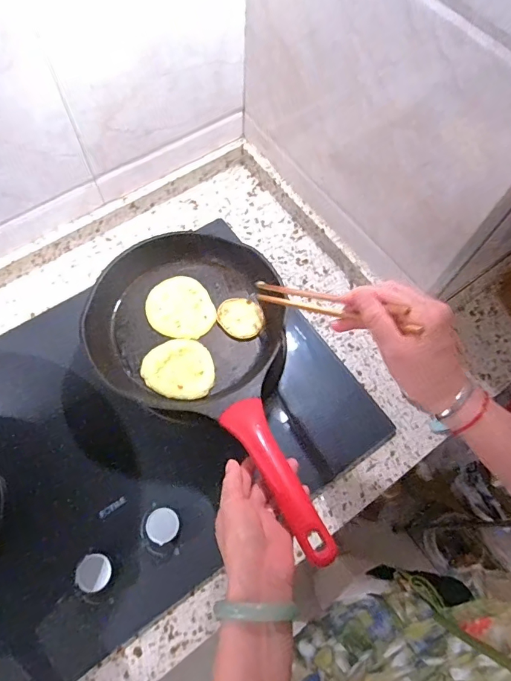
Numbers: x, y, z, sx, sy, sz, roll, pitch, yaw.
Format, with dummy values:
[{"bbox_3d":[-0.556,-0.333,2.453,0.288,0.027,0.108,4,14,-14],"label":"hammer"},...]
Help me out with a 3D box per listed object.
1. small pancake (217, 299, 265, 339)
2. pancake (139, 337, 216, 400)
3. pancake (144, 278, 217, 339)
[{"bbox_3d":[-0.020,-0.030,0.592,0.061,0.006,0.056,1,67,-2],"label":"small pancake"},{"bbox_3d":[-0.098,0.033,0.558,0.090,0.008,0.075,14,67,4],"label":"pancake"},{"bbox_3d":[-0.101,-0.043,0.589,0.083,0.007,0.091,1,67,-2],"label":"pancake"}]

